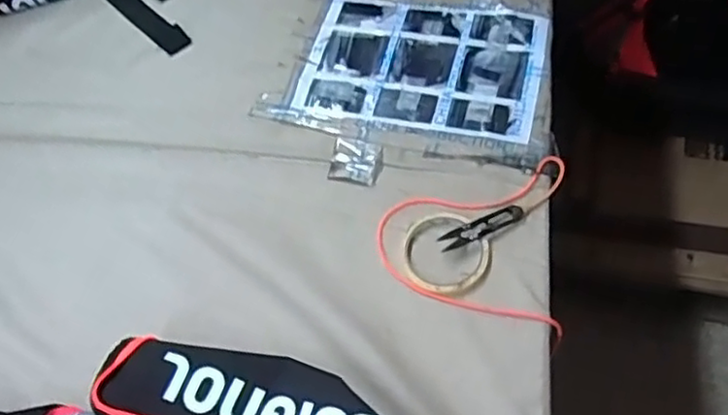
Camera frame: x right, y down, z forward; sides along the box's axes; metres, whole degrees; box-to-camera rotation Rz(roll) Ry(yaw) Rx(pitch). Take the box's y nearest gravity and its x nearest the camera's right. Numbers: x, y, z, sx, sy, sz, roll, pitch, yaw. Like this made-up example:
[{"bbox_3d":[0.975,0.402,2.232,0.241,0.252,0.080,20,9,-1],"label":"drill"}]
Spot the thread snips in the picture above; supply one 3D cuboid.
[{"bbox_3d":[0.123,0.022,0.698,0.094,0.013,0.020,-26,61,-11],"label":"thread snips"}]

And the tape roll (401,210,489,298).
[{"bbox_3d":[0.086,0.045,0.687,0.088,0.009,0.092,-2,59,3],"label":"tape roll"}]

